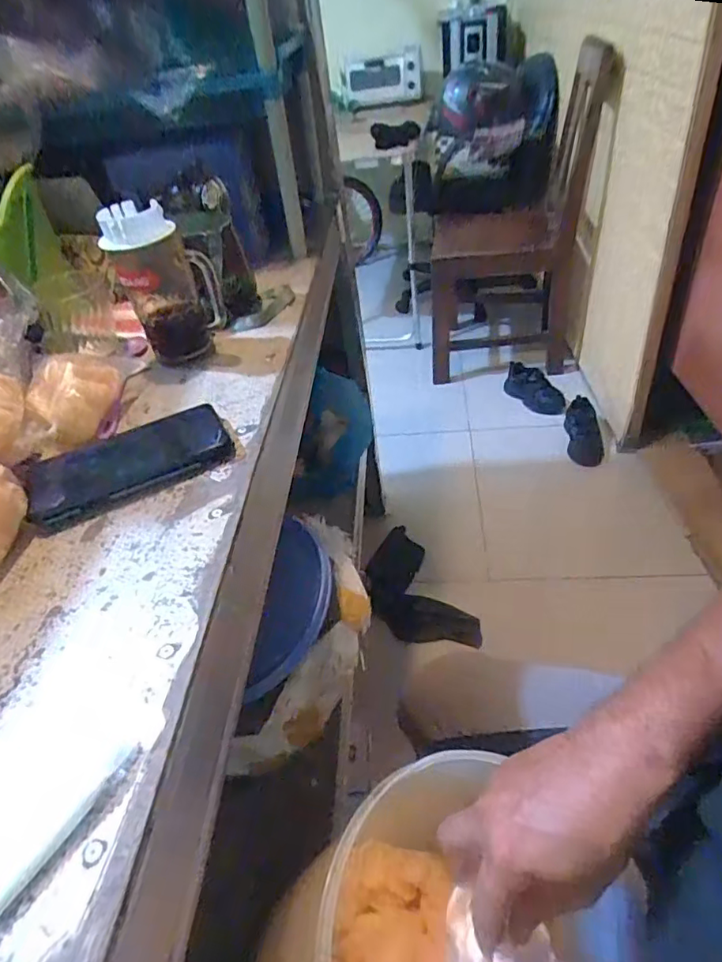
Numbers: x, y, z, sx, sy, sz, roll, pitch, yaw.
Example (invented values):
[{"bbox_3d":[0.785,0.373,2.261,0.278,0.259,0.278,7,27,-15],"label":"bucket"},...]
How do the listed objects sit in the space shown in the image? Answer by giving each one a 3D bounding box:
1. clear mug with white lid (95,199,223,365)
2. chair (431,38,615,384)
[{"bbox_3d":[-0.198,-0.201,0.569,0.090,0.147,0.061,-21,42,-13],"label":"clear mug with white lid"},{"bbox_3d":[0.466,-0.799,1.756,0.472,0.848,0.521,-2,41,9],"label":"chair"}]

